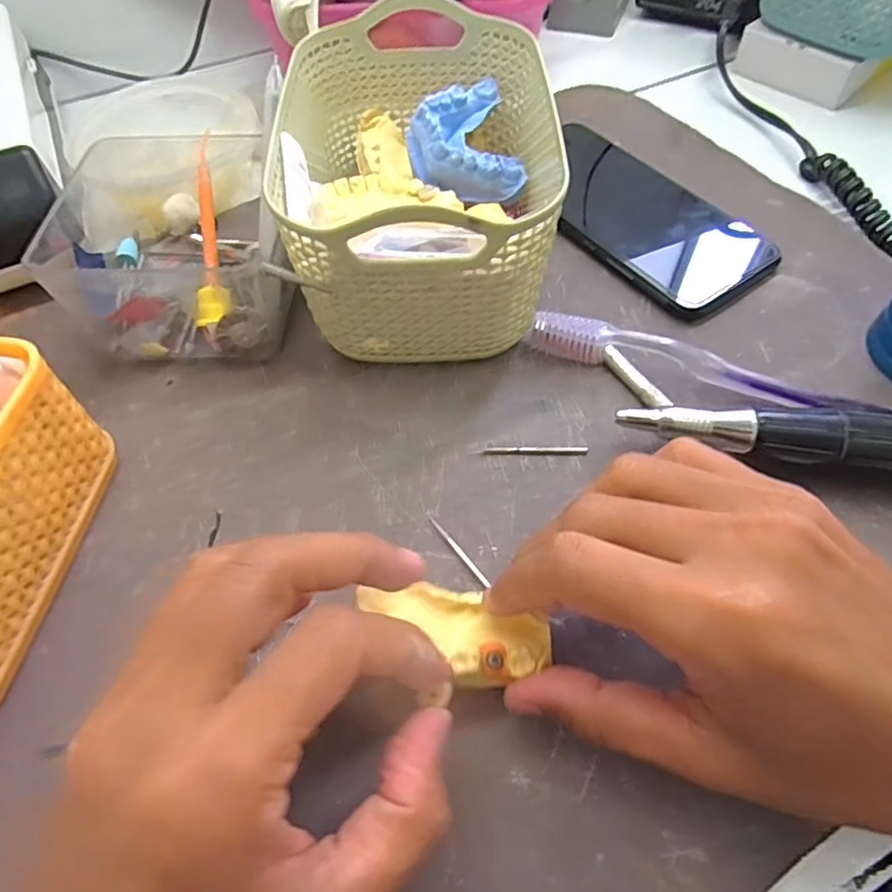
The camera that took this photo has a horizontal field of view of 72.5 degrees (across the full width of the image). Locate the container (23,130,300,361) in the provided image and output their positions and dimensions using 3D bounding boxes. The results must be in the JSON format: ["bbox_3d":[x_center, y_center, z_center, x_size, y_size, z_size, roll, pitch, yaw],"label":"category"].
[{"bbox_3d":[-0.130,-0.098,0.294,0.100,0.062,0.113,-8,58,-3],"label":"container"}]

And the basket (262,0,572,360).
[{"bbox_3d":[-0.014,-0.125,0.294,0.114,0.083,0.170,1,58,2],"label":"basket"}]

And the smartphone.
[{"bbox_3d":[0.103,-0.129,0.337,0.075,0.011,0.151,-32,62,-17],"label":"smartphone"}]

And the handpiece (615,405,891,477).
[{"bbox_3d":[0.149,0.001,0.242,0.153,0.028,0.021,5,58,5],"label":"handpiece"}]

